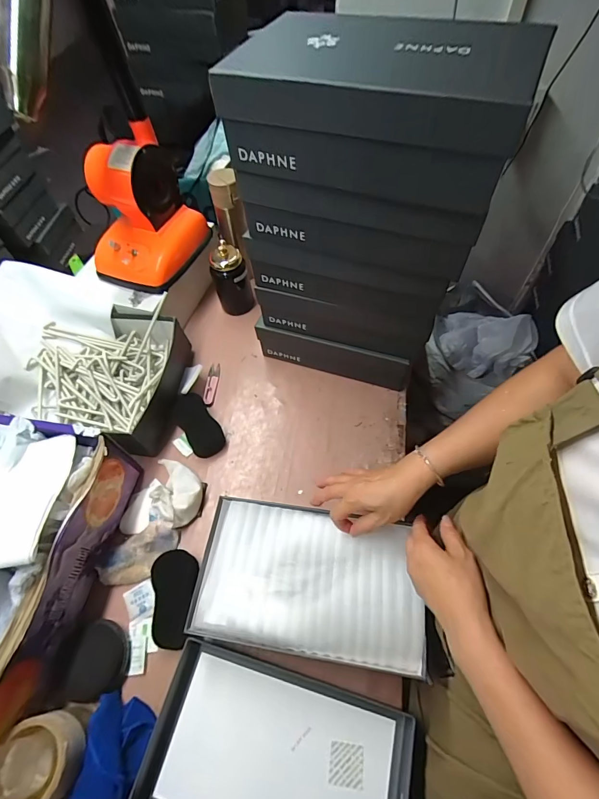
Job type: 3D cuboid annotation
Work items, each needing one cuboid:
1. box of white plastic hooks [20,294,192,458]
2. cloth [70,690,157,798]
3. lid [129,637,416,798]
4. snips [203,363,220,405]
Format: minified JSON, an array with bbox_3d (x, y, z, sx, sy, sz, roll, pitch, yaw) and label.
[{"bbox_3d":[-0.383,-0.035,0.716,0.290,0.097,0.281,4,60,6],"label":"box of white plastic hooks"},{"bbox_3d":[-0.216,0.458,0.431,0.088,0.052,0.176,-8,59,-2],"label":"cloth"},{"bbox_3d":[-0.030,0.447,0.447,0.315,0.033,0.185,12,61,10],"label":"lid"},{"bbox_3d":[-0.182,-0.033,0.755,0.024,0.006,0.102,2,60,5],"label":"snips"}]

